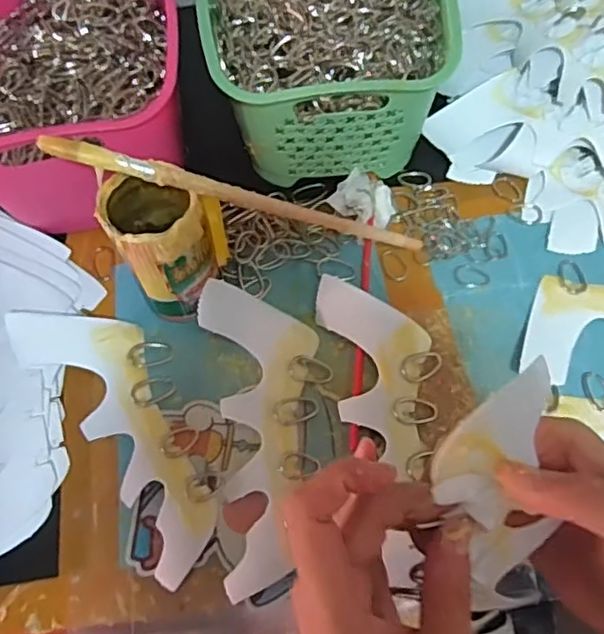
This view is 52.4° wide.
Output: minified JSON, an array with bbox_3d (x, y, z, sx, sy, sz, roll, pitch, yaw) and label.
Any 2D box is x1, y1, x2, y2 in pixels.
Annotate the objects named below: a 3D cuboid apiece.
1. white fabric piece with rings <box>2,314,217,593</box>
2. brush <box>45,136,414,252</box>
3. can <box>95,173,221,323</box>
[{"bbox_3d":[-0.130,0.072,0.454,0.079,0.018,0.231,-36,70,-15],"label":"white fabric piece with rings"},{"bbox_3d":[-0.034,-0.078,0.418,0.265,0.011,0.010,12,64,-23],"label":"brush"},{"bbox_3d":[-0.102,-0.053,0.456,0.060,0.116,0.073,-35,70,-14],"label":"can"}]

